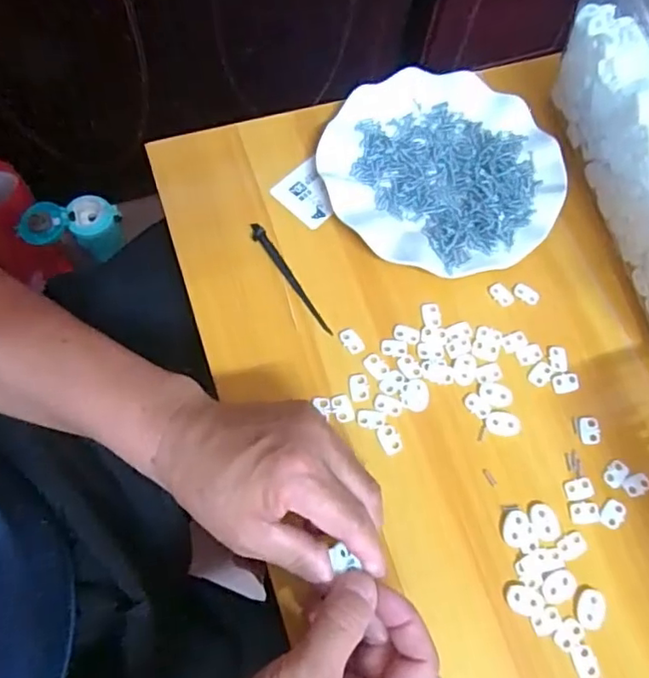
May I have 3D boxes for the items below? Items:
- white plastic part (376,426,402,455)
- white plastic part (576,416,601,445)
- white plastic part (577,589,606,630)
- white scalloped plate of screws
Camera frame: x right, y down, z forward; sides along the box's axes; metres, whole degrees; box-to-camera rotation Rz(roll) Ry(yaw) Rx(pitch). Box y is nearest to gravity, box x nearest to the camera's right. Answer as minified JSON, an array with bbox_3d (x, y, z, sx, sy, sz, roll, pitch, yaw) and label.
[{"bbox_3d":[0.044,0.067,0.393,0.014,0.004,0.020,-24,74,-9],"label":"white plastic part"},{"bbox_3d":[0.185,0.063,0.406,0.014,0.004,0.019,-1,71,-2],"label":"white plastic part"},{"bbox_3d":[0.167,0.168,0.364,0.016,0.004,0.023,16,72,4],"label":"white plastic part"},{"bbox_3d":[0.091,-0.133,0.460,0.177,0.020,0.176,1,71,-2],"label":"white scalloped plate of screws"}]

